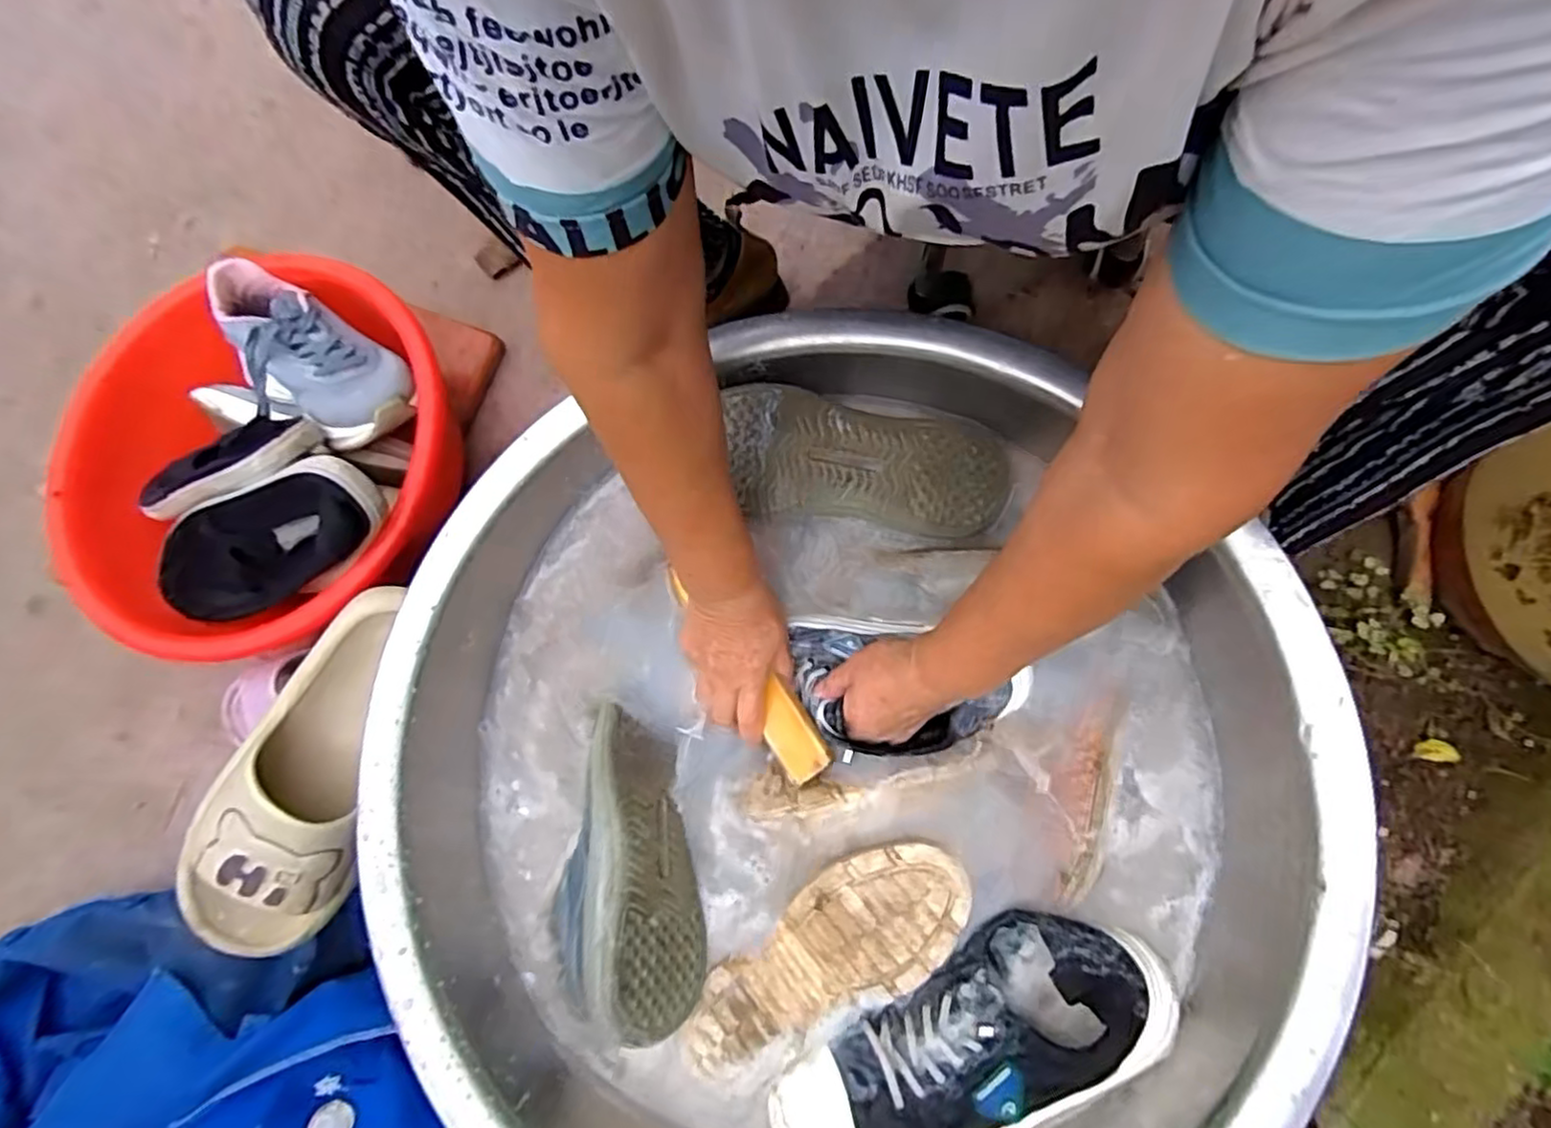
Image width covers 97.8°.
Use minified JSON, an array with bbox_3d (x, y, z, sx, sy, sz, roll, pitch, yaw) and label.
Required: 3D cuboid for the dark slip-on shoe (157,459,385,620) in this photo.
[{"bbox_3d":[-0.438,-0.023,0.585,0.259,0.063,0.099,-23,122,22],"label":"dark slip-on shoe"}]

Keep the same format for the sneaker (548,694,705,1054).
[{"bbox_3d":[-0.121,0.238,0.533,0.085,0.093,0.229,14,54,-39],"label":"sneaker"}]

